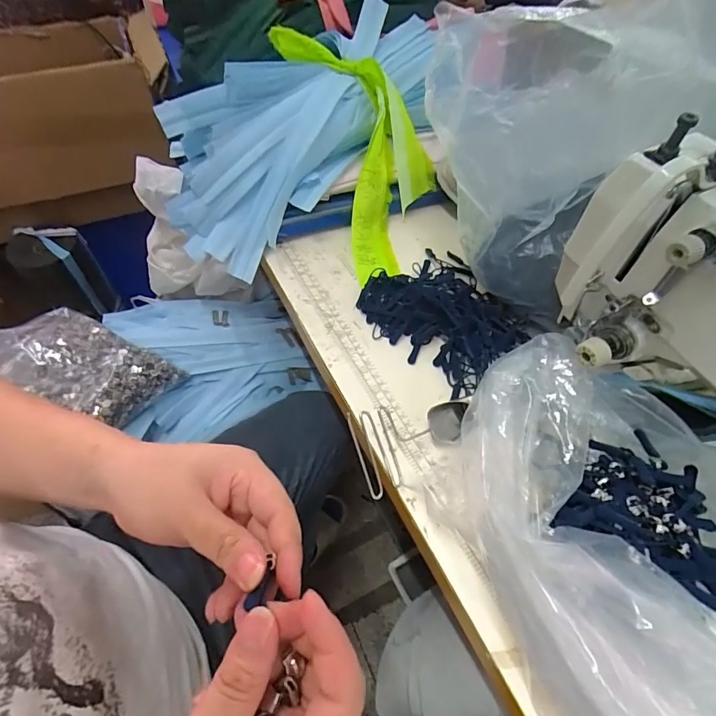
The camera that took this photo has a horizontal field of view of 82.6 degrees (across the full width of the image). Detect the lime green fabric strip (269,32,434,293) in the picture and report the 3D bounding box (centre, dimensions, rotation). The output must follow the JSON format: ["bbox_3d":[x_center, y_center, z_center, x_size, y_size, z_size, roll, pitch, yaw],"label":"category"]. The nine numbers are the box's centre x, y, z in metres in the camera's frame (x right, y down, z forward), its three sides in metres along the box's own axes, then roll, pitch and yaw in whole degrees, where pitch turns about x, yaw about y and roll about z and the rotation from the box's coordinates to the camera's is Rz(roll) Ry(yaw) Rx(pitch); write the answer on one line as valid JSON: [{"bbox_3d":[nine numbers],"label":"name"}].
[{"bbox_3d":[0.010,-0.253,0.528,0.183,0.072,0.310,-9,91,-6],"label":"lime green fabric strip"}]

